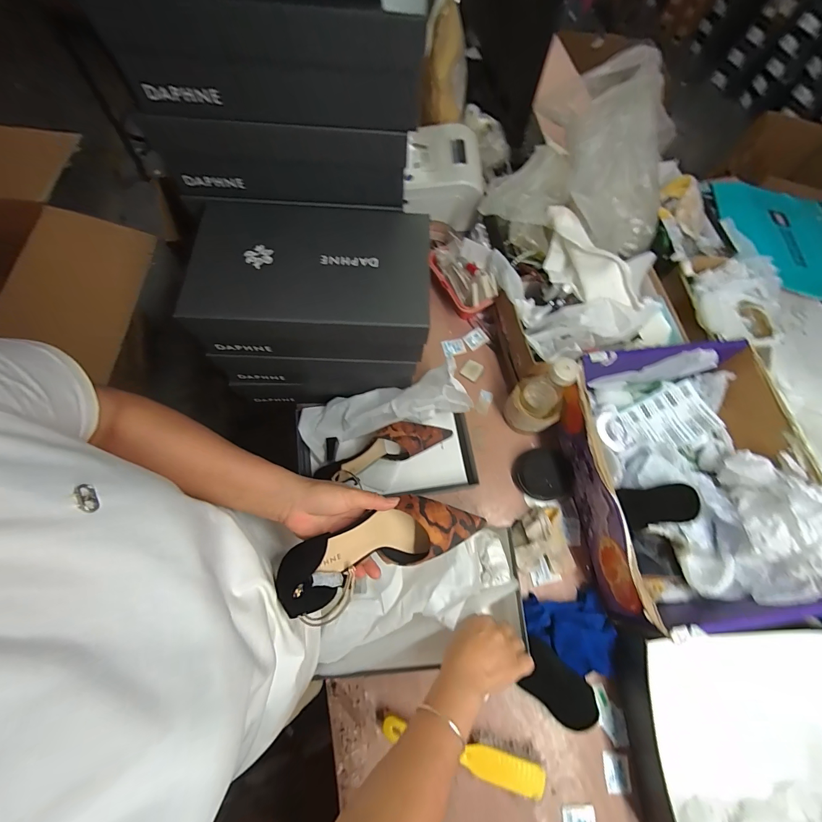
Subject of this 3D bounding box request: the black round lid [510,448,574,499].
[{"bbox_3d":[0.234,0.111,0.648,0.097,0.015,0.089,-7,63,15],"label":"black round lid"}]

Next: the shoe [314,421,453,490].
[{"bbox_3d":[-0.047,0.060,0.632,0.229,0.084,0.083,-20,71,10],"label":"shoe"}]

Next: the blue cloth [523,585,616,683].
[{"bbox_3d":[0.247,0.348,0.559,0.130,0.040,0.118,-7,71,-4],"label":"blue cloth"}]

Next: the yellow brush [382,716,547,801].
[{"bbox_3d":[0.075,0.472,0.514,0.229,0.038,0.048,19,71,5],"label":"yellow brush"}]

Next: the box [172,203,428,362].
[{"bbox_3d":[-0.128,-0.166,0.488,0.297,0.102,0.178,1,70,-1],"label":"box"}]

